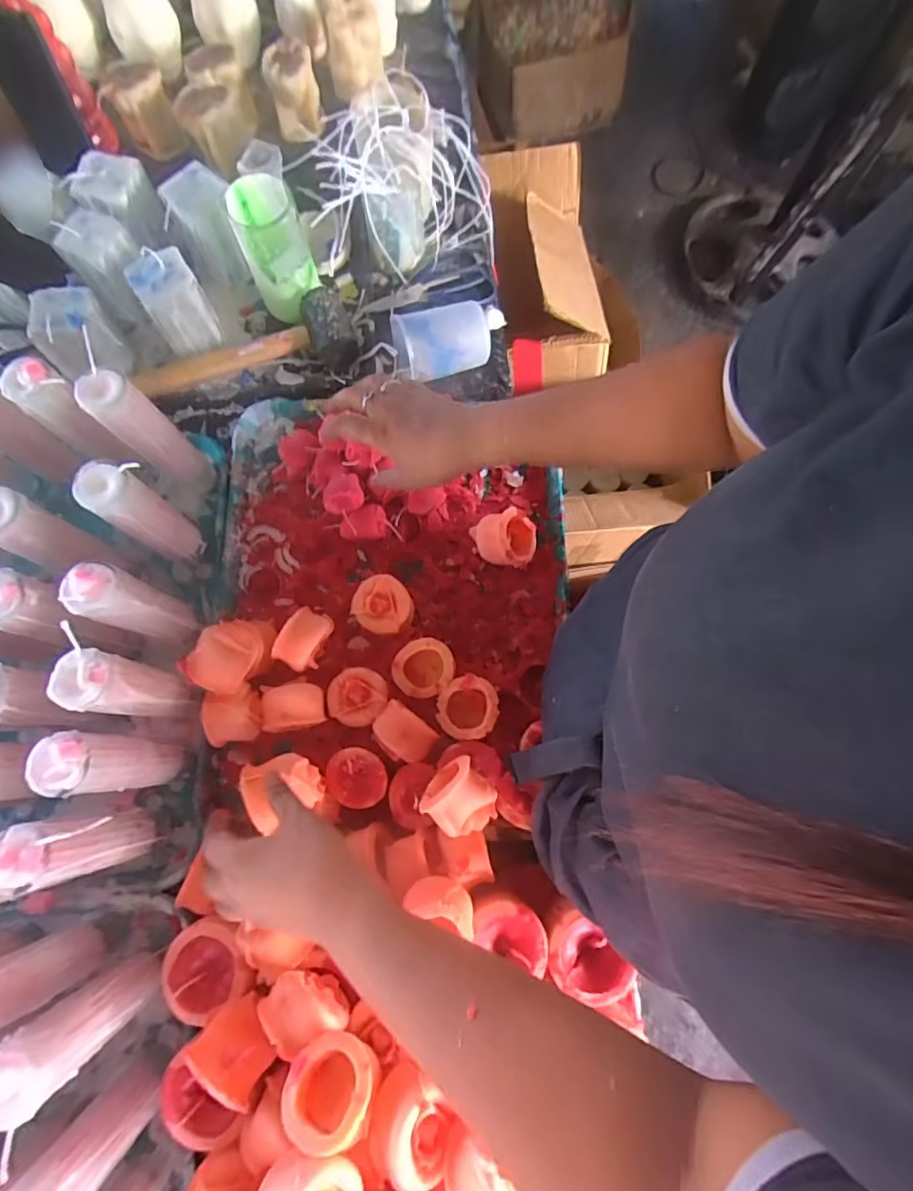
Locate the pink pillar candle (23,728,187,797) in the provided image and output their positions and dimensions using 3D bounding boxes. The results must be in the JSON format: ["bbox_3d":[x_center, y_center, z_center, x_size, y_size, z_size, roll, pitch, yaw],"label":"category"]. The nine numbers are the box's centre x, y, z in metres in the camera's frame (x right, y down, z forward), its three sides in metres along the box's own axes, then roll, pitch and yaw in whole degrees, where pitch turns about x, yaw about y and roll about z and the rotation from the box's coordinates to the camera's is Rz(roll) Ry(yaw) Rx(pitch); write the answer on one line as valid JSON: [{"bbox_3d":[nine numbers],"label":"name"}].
[{"bbox_3d":[-0.260,0.127,0.415,0.040,0.134,0.042,0,74,-1],"label":"pink pillar candle"}]

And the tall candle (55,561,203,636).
[{"bbox_3d":[-0.263,0.011,0.445,0.034,0.135,0.039,19,75,5],"label":"tall candle"}]

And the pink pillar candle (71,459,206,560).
[{"bbox_3d":[-0.273,-0.067,0.473,0.034,0.142,0.037,0,74,-1],"label":"pink pillar candle"}]

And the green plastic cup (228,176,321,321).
[{"bbox_3d":[-0.192,-0.367,0.575,0.066,0.124,0.060,-20,75,-6],"label":"green plastic cup"}]

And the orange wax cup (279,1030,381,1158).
[{"bbox_3d":[-0.076,0.315,0.340,0.055,0.033,0.055,5,44,18],"label":"orange wax cup"}]

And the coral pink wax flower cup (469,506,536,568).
[{"bbox_3d":[0.049,-0.062,0.538,0.066,0.047,0.056,19,75,5],"label":"coral pink wax flower cup"}]

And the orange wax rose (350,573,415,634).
[{"bbox_3d":[-0.070,0.011,0.520,0.052,0.035,0.054,0,74,-1],"label":"orange wax rose"}]

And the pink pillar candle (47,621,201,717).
[{"bbox_3d":[-0.258,0.072,0.439,0.042,0.150,0.051,14,75,3],"label":"pink pillar candle"}]

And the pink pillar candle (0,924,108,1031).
[{"bbox_3d":[-0.309,0.270,0.375,0.045,0.134,0.040,-10,75,-4],"label":"pink pillar candle"}]

